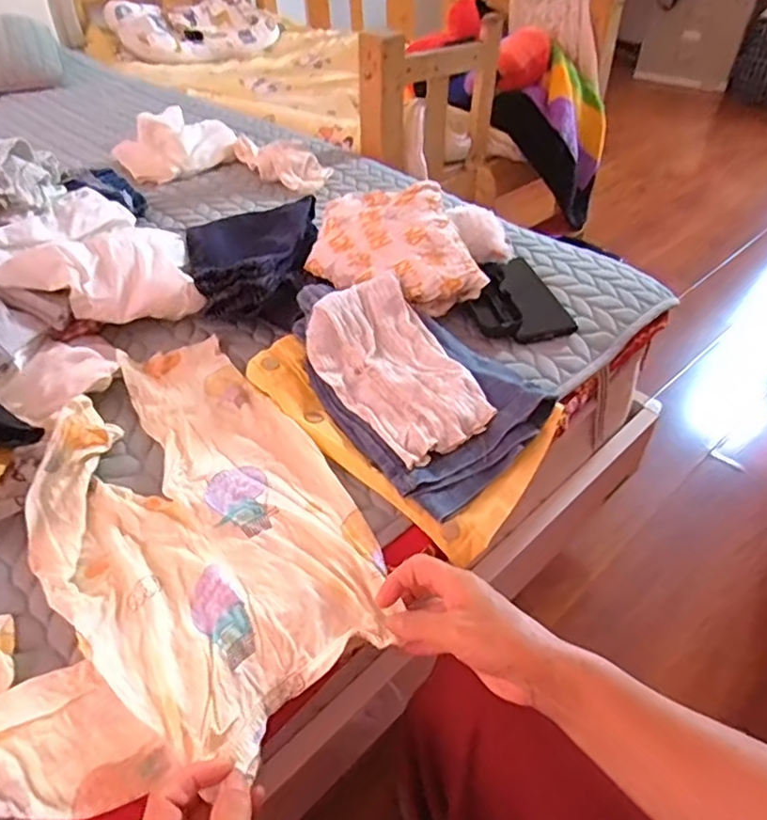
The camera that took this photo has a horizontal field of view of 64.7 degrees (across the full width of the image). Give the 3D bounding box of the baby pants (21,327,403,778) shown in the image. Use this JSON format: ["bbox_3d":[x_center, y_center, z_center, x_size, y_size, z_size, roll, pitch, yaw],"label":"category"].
[{"bbox_3d":[-0.166,0.080,0.514,0.224,0.062,0.373,-26,49,-27],"label":"baby pants"}]

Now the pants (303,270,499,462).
[{"bbox_3d":[0.012,-0.044,0.595,0.127,0.029,0.204,-29,63,-23],"label":"pants"}]

